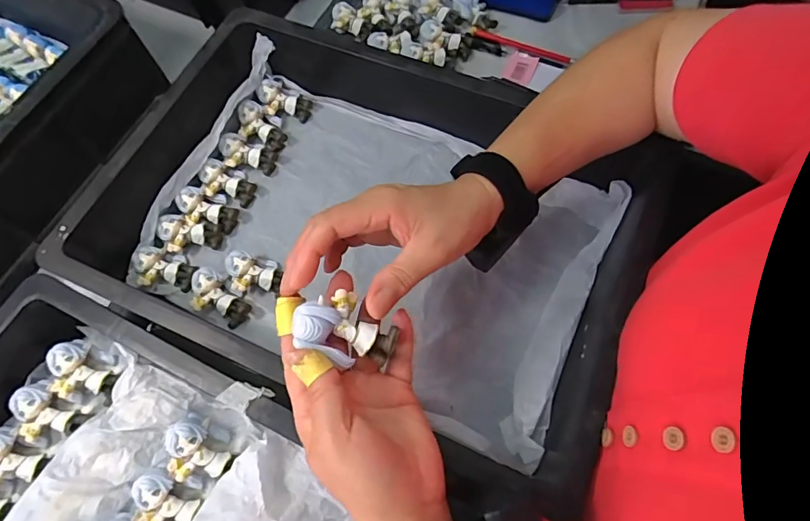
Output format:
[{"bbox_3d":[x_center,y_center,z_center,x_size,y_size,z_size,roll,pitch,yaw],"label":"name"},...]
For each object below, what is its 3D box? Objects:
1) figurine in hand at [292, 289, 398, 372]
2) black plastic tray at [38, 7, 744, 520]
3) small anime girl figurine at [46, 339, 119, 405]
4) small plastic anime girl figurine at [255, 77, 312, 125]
[{"bbox_3d":[-0.036,0.042,0.285,0.057,0.032,0.037,30,66,-9],"label":"figurine in hand"},{"bbox_3d":[-0.051,-0.035,0.424,0.474,0.094,0.310,22,70,11],"label":"black plastic tray"},{"bbox_3d":[-0.266,0.093,0.382,0.050,0.019,0.050,26,75,-15],"label":"small anime girl figurine"},{"bbox_3d":[-0.133,-0.174,0.515,0.054,0.026,0.038,29,71,14],"label":"small plastic anime girl figurine"}]

